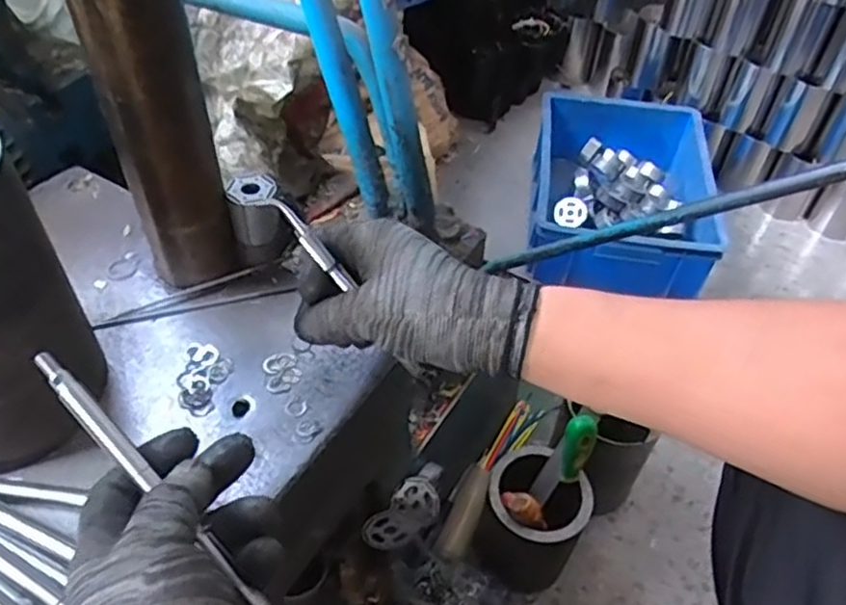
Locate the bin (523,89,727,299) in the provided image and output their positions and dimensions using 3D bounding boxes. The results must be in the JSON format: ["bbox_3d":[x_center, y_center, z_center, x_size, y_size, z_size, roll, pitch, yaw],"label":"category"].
[{"bbox_3d":[0.354,-0.198,1.257,0.306,0.142,0.422,8,47,5],"label":"bin"}]

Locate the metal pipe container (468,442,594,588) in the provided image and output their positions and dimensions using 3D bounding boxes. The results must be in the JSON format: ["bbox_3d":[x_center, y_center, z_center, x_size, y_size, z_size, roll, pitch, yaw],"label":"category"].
[{"bbox_3d":[0.125,0.257,0.811,0.110,0.159,0.103,1,47,-1],"label":"metal pipe container"}]

